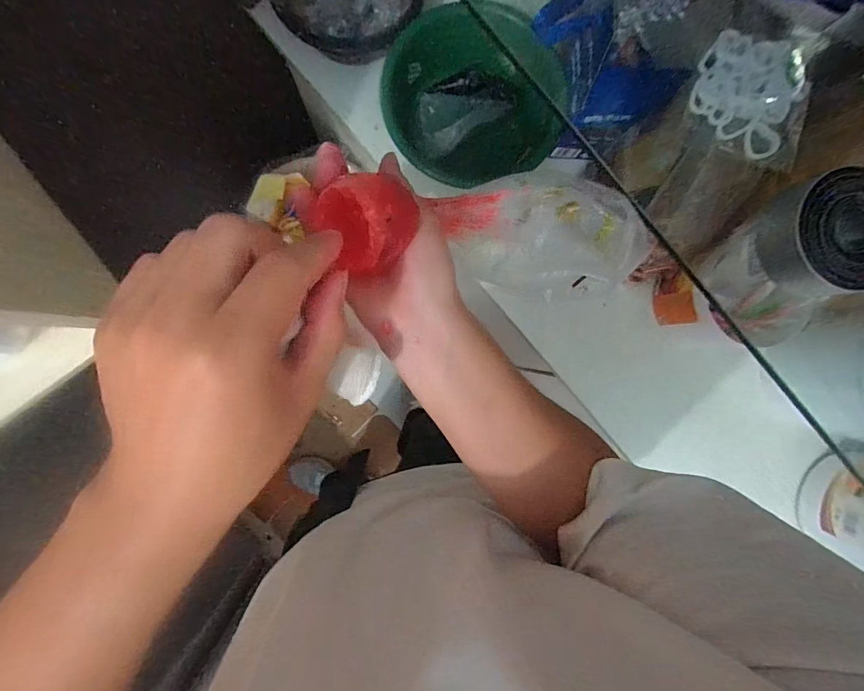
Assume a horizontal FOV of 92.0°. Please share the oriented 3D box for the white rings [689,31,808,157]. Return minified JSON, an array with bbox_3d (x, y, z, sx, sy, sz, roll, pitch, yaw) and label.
[{"bbox_3d":[0.248,-0.204,0.326,0.080,0.012,0.092,23,89,-4],"label":"white rings"}]

